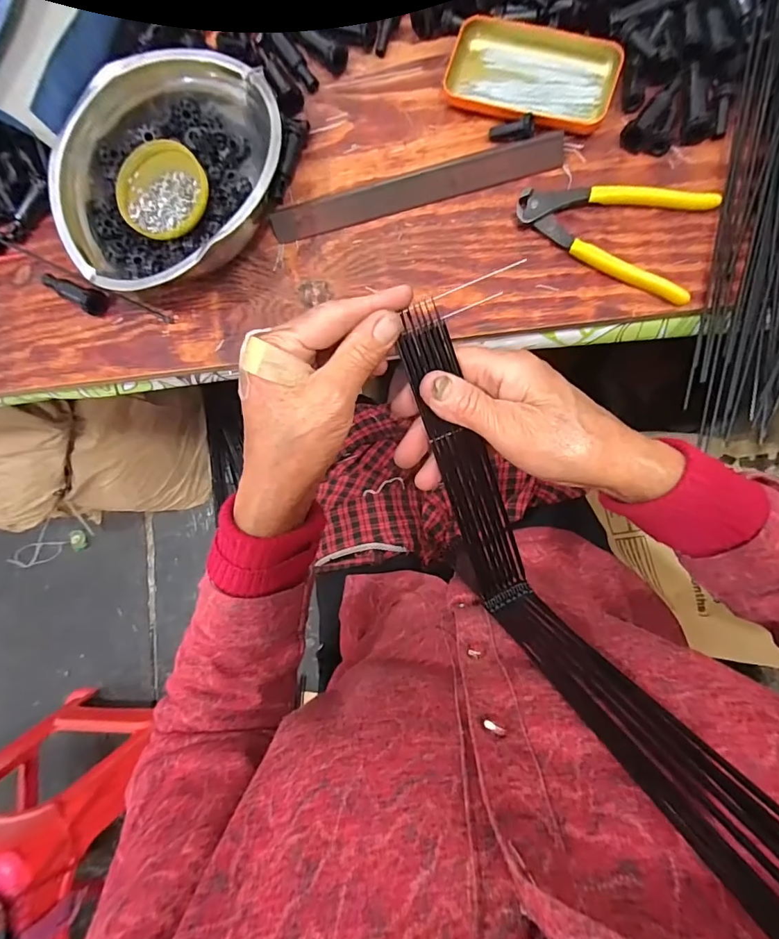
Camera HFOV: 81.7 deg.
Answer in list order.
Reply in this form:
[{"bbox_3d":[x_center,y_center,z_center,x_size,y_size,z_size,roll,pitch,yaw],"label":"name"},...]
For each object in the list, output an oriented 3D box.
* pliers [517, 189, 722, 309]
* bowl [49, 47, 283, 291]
[{"bbox_3d":[0.190,-0.212,0.388,0.157,0.015,0.094,22,90,7],"label":"pliers"},{"bbox_3d":[-0.192,-0.256,0.405,0.192,0.067,0.208,16,89,7],"label":"bowl"}]

